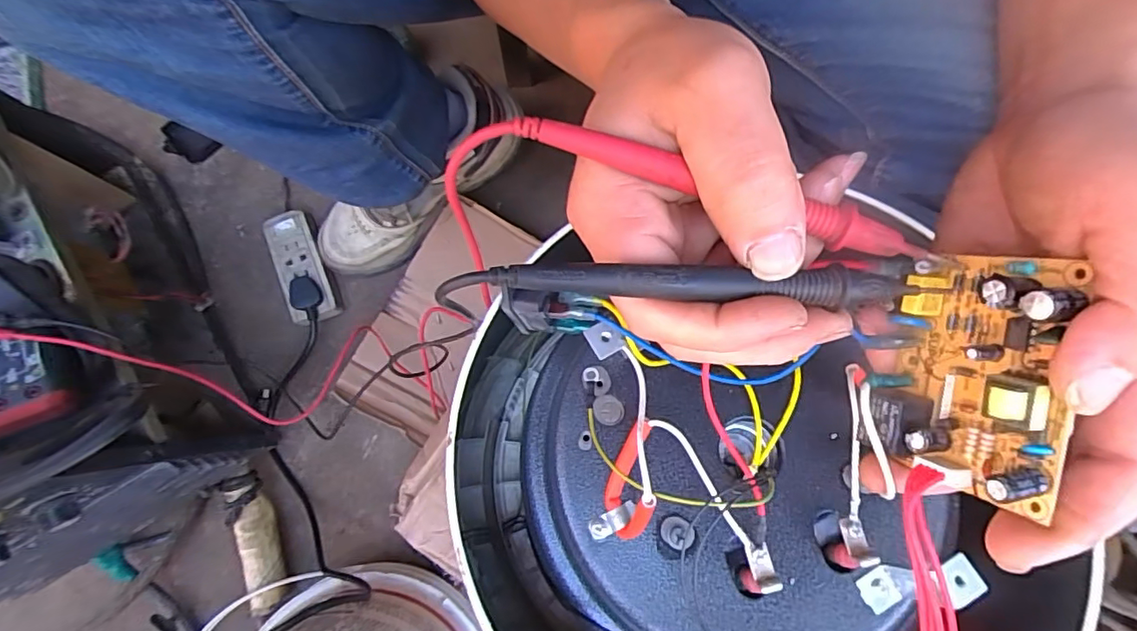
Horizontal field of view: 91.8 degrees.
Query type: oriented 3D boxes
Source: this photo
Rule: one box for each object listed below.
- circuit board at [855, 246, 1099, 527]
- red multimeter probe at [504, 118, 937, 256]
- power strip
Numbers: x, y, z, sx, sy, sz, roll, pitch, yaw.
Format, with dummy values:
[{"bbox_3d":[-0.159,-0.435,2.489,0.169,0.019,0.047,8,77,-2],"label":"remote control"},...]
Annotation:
[{"bbox_3d":[0.120,0.018,0.173,0.024,0.052,0.072,2,101,-20],"label":"circuit board"},{"bbox_3d":[0.046,-0.039,0.166,0.128,0.007,0.009,18,77,0],"label":"red multimeter probe"},{"bbox_3d":[-0.311,-0.057,0.640,0.058,0.022,0.131,-23,78,-5],"label":"power strip"}]

